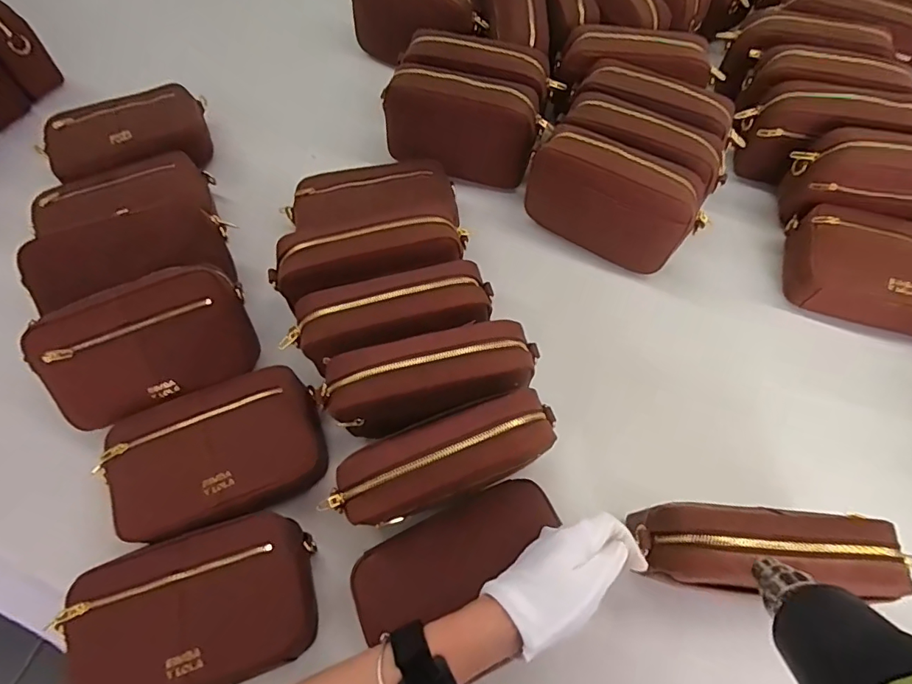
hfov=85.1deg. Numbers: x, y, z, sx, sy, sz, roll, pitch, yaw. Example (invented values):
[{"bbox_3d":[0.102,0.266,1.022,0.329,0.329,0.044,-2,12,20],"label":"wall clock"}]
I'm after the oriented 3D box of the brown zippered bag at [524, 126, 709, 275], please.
[{"bbox_3d":[0.186,-0.169,0.593,0.199,0.120,0.067,31,68,13],"label":"brown zippered bag"}]

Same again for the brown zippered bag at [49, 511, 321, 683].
[{"bbox_3d":[-0.226,0.235,0.433,0.198,0.057,0.128,-17,66,-8],"label":"brown zippered bag"}]

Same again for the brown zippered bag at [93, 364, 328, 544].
[{"bbox_3d":[-0.237,0.112,0.503,0.200,0.052,0.141,-17,66,-8],"label":"brown zippered bag"}]

